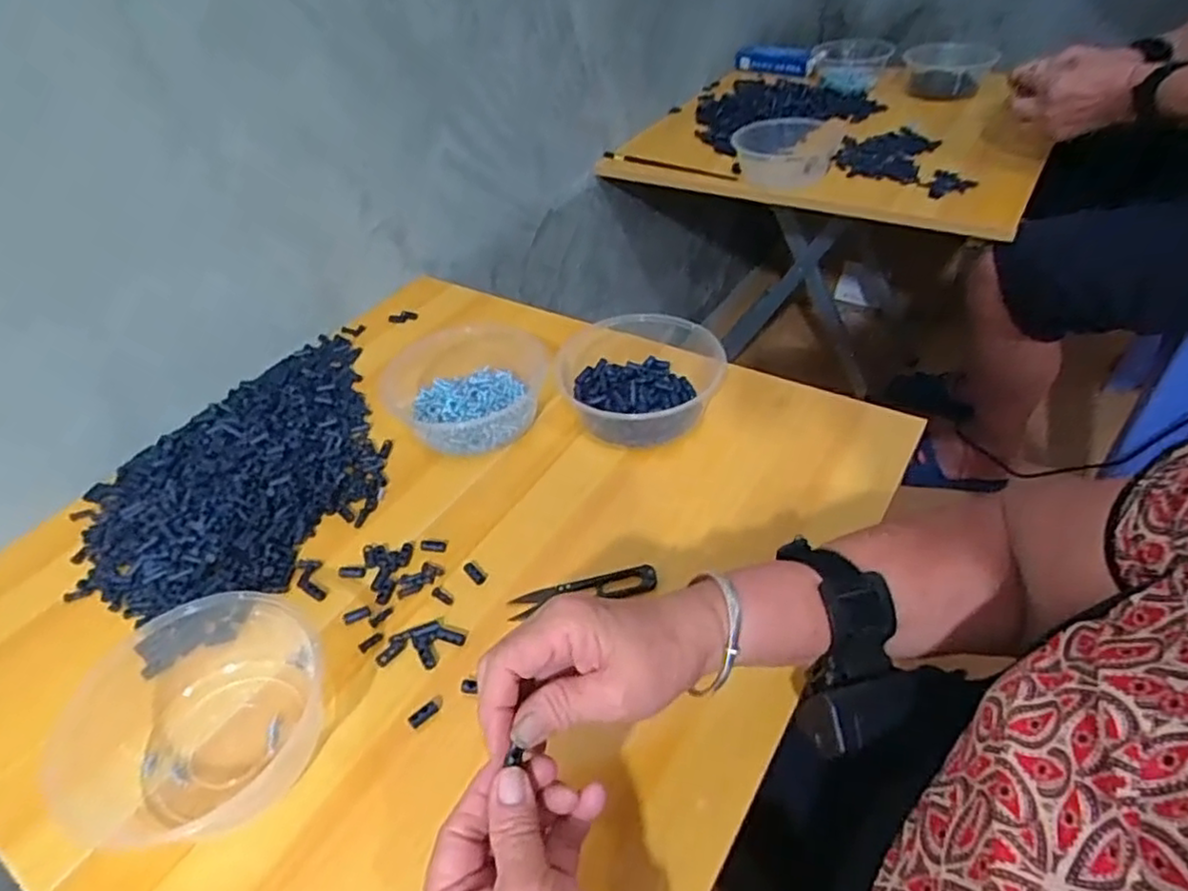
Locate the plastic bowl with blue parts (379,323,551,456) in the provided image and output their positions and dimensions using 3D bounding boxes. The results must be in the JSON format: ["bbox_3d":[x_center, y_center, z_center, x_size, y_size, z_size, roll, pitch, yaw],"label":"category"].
[{"bbox_3d":[-0.115,-0.050,0.611,0.150,0.045,0.134,-8,43,-2],"label":"plastic bowl with blue parts"}]

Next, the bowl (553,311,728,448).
[{"bbox_3d":[0.035,-0.062,0.606,0.142,0.059,0.175,13,45,21],"label":"bowl"}]

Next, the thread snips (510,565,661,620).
[{"bbox_3d":[-0.008,0.098,0.466,0.100,0.011,0.021,-11,42,-6],"label":"thread snips"}]

